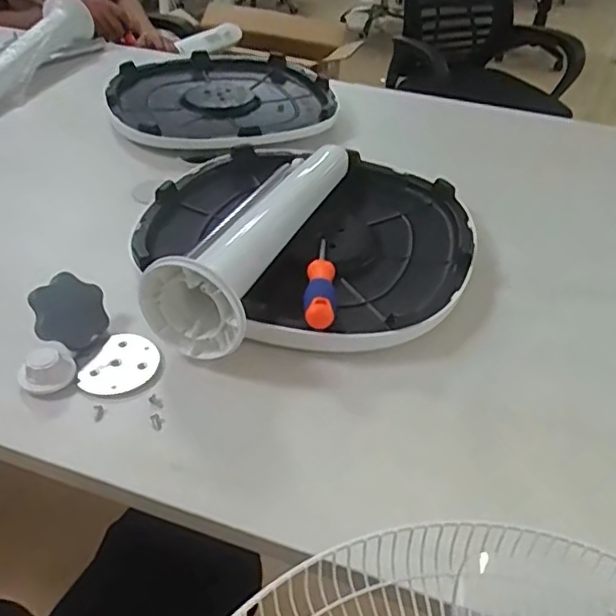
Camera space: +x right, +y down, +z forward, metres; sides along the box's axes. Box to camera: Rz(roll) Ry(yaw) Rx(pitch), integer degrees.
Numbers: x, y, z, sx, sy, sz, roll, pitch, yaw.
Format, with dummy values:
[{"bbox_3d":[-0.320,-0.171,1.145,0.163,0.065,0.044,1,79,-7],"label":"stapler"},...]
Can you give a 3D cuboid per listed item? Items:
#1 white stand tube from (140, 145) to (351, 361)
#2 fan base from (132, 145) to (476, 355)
[{"bbox_3d":[-0.034,-0.114,0.718,0.098,0.089,0.419,15,41,15],"label":"white stand tube"},{"bbox_3d":[-0.002,-0.096,0.767,0.404,0.035,0.414,2,39,-1],"label":"fan base"}]

